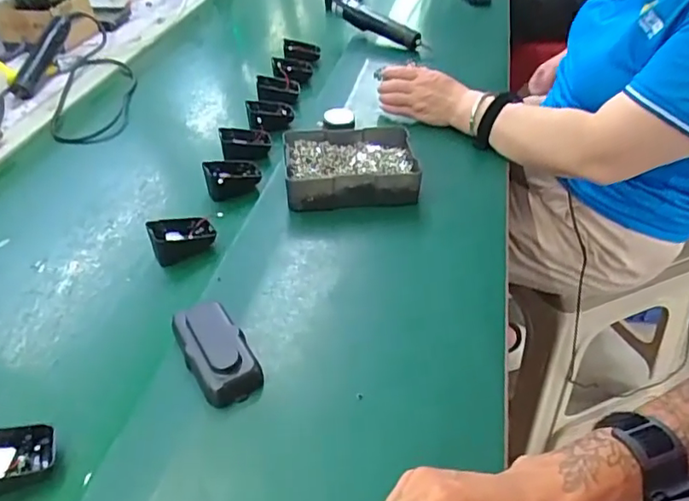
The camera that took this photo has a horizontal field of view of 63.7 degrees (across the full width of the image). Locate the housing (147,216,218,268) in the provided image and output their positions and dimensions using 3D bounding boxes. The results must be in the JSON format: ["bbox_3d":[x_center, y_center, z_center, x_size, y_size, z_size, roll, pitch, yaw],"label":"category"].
[{"bbox_3d":[-0.177,-0.018,0.604,0.066,0.036,0.046,-18,42,-16],"label":"housing"}]

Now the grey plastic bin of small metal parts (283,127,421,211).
[{"bbox_3d":[0.007,-0.107,0.686,0.157,0.041,0.132,-6,40,-2],"label":"grey plastic bin of small metal parts"}]

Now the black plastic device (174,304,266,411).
[{"bbox_3d":[-0.112,0.088,0.485,0.050,0.031,0.104,-22,44,-20],"label":"black plastic device"}]

